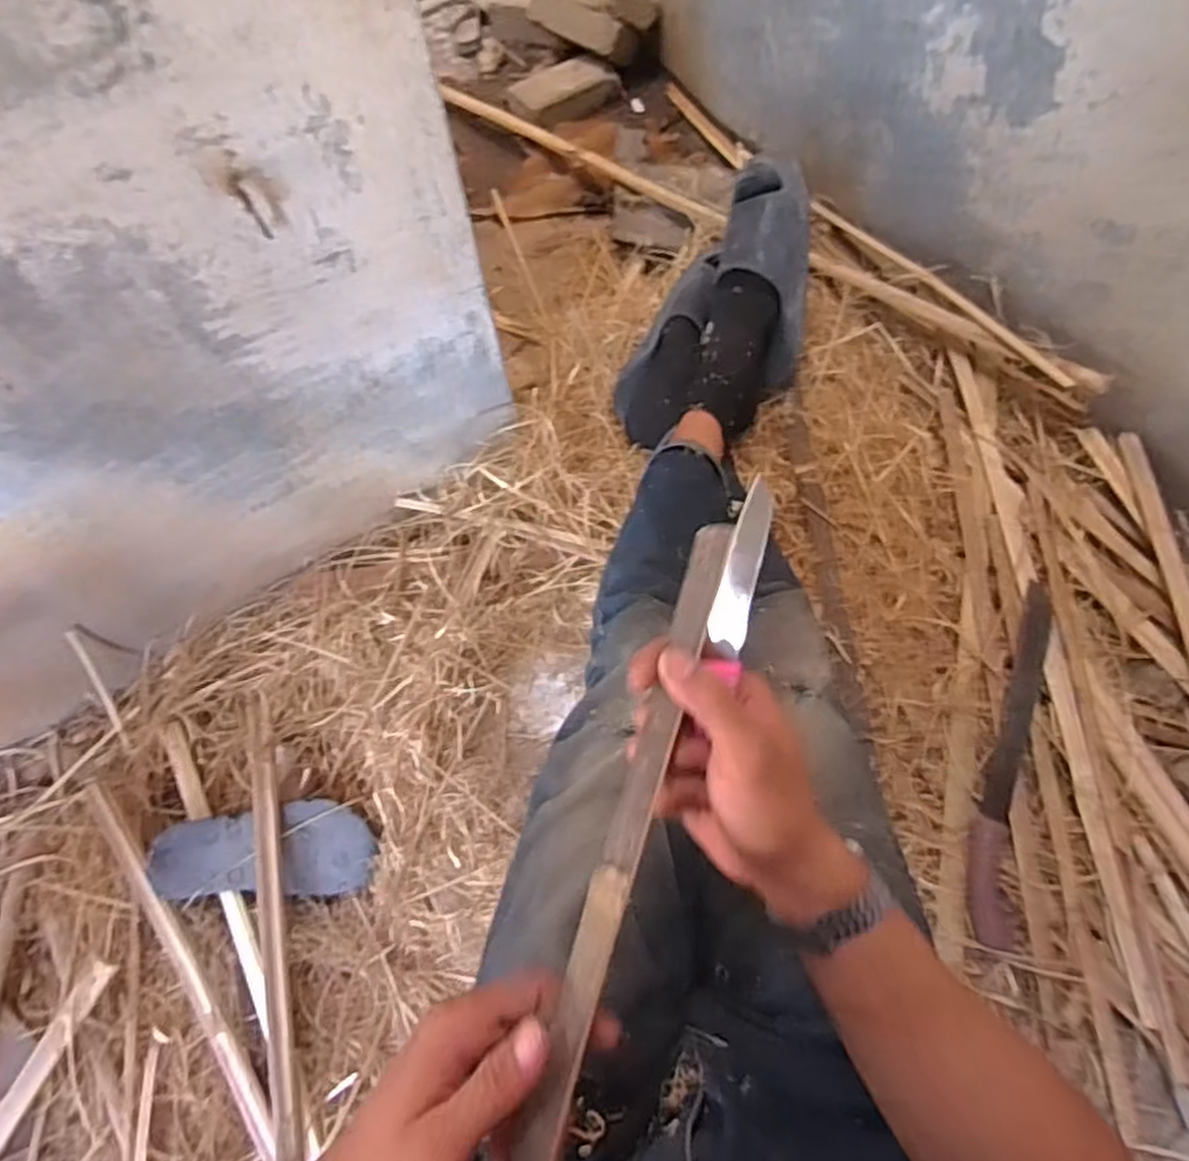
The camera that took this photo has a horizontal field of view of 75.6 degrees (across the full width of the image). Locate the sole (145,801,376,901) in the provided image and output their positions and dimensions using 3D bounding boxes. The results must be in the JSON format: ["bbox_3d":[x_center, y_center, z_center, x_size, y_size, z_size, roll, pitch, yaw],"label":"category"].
[{"bbox_3d":[-0.386,0.314,0.894,0.262,0.033,0.101,-2,63,2],"label":"sole"}]

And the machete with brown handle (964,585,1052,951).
[{"bbox_3d":[0.468,0.190,0.864,0.058,0.043,0.414,15,65,10],"label":"machete with brown handle"}]

